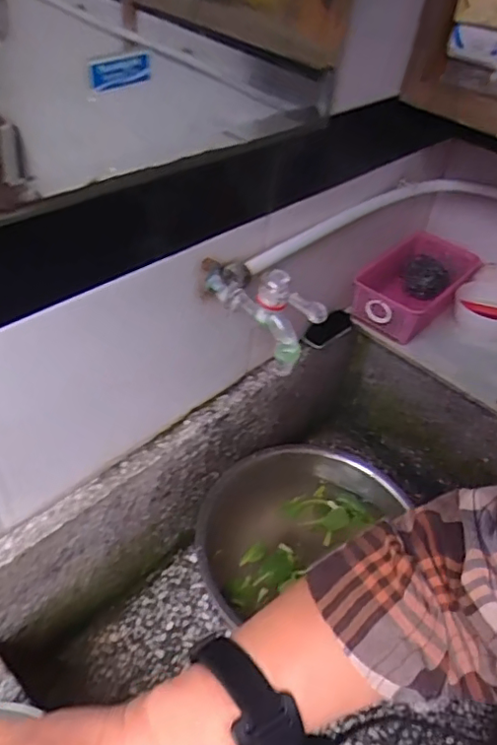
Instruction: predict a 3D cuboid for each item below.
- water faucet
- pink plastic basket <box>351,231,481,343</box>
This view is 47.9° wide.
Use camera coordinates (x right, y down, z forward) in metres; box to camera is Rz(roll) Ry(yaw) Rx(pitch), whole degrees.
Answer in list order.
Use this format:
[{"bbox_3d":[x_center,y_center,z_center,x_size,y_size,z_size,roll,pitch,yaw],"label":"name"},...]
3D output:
[{"bbox_3d":[0.009,-0.056,0.507,0.039,0.088,0.130,-24,52,-29],"label":"water faucet"},{"bbox_3d":[0.230,-0.130,0.785,0.120,0.076,0.180,31,53,22],"label":"pink plastic basket"}]

